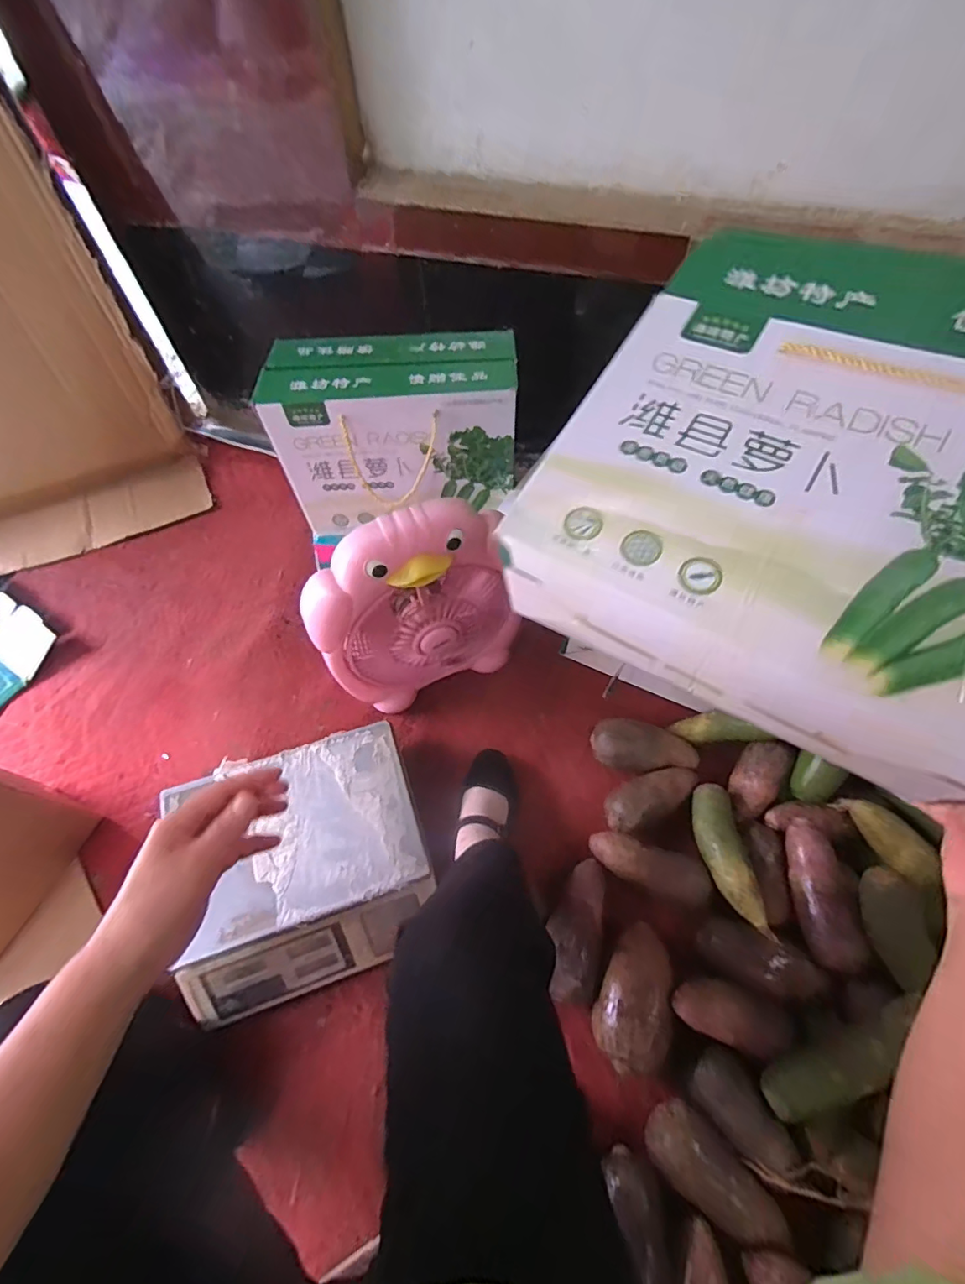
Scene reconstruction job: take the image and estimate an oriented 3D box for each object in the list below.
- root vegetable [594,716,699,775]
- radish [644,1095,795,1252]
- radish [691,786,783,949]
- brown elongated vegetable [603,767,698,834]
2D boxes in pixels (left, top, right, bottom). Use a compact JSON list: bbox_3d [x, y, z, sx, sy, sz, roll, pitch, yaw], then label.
[{"bbox_3d":[0.258,0.167,0.828,0.160,0.056,0.079,6,61,5],"label":"root vegetable"},{"bbox_3d":[0.251,0.578,0.561,0.146,0.059,0.069,26,63,35],"label":"radish"},{"bbox_3d":[0.335,0.294,0.716,0.060,0.041,0.200,-5,60,-1],"label":"radish"},{"bbox_3d":[0.251,0.234,0.791,0.150,0.052,0.065,-27,63,-13],"label":"brown elongated vegetable"}]

